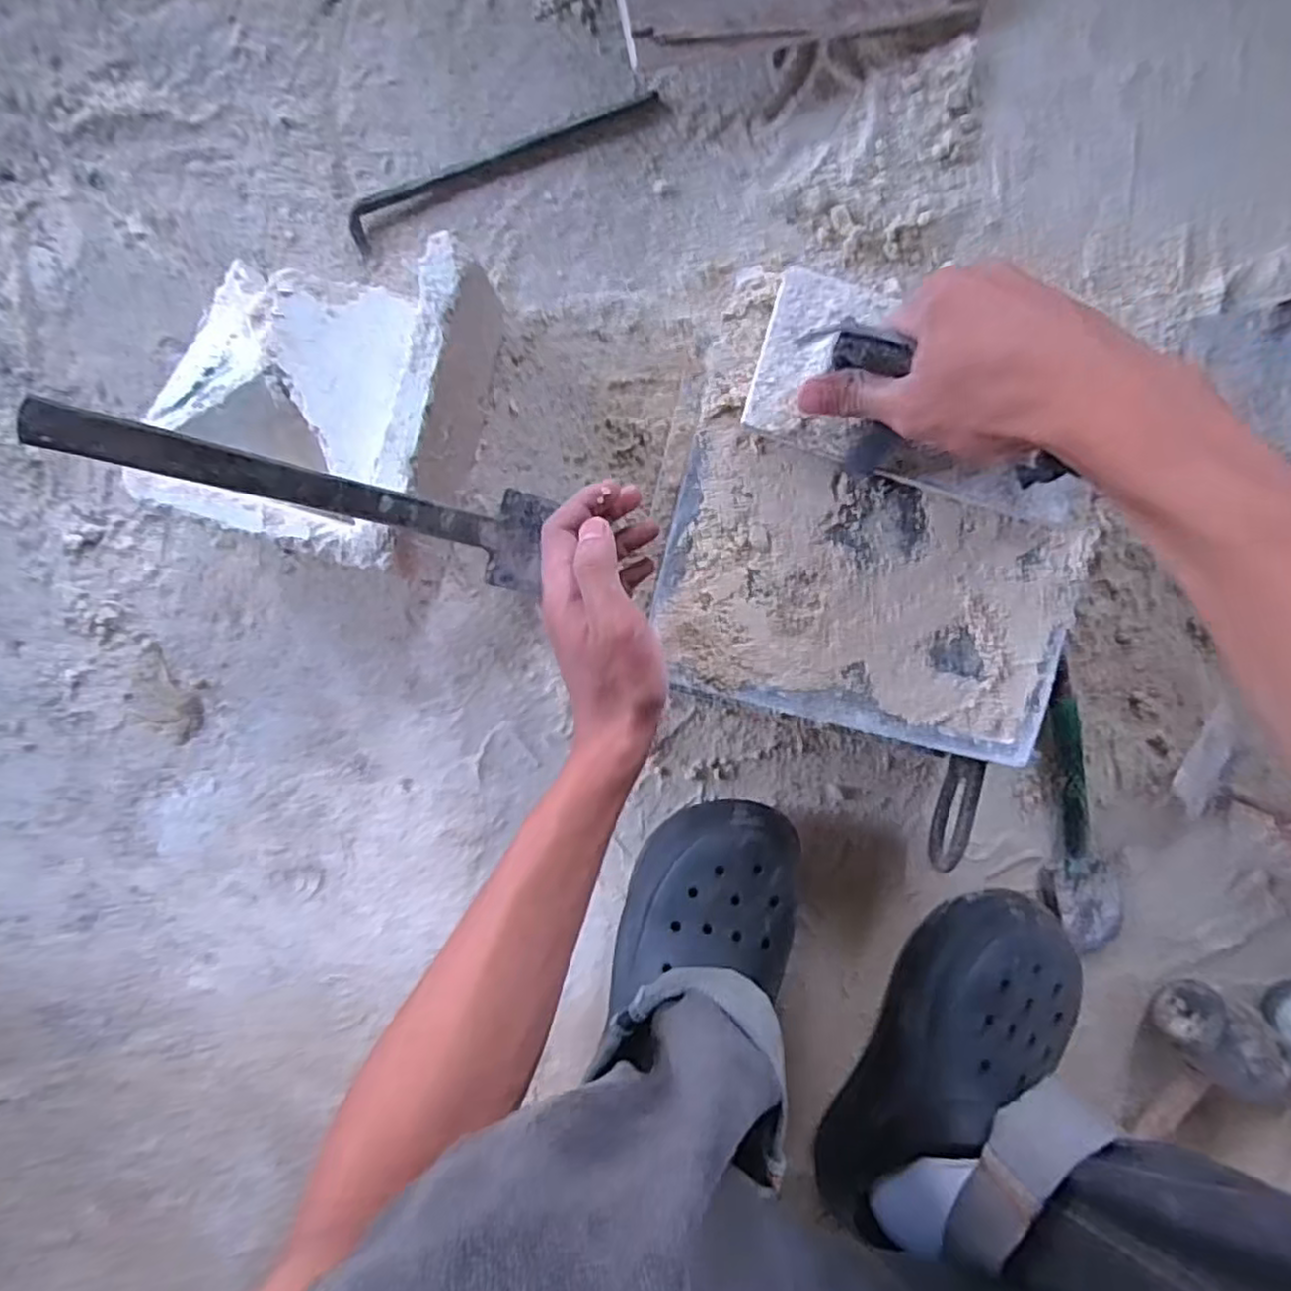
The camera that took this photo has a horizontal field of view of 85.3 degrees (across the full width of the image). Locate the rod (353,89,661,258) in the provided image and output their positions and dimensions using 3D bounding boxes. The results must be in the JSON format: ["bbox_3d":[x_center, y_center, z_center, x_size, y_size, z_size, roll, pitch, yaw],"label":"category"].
[{"bbox_3d":[-0.099,-0.333,0.482,0.230,0.011,0.028,-23,97,4],"label":"rod"}]

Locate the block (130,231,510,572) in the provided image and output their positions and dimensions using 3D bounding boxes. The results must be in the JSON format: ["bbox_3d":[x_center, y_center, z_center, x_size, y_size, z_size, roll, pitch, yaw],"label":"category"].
[{"bbox_3d":[-0.206,-0.157,0.458,0.180,0.114,0.194,12,98,-1],"label":"block"}]

